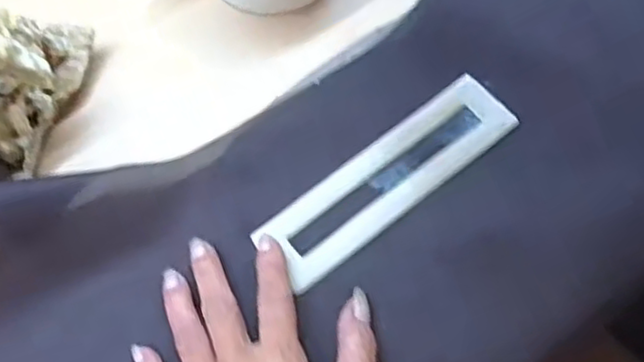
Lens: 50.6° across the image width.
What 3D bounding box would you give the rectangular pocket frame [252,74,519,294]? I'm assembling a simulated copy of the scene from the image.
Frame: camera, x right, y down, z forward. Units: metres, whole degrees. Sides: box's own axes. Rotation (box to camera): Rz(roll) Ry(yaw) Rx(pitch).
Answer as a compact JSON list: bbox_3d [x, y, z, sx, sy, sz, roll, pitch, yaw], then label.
[{"bbox_3d":[0.037,-0.003,0.374,0.153,0.007,0.044,-37,68,-13],"label":"rectangular pocket frame"}]

